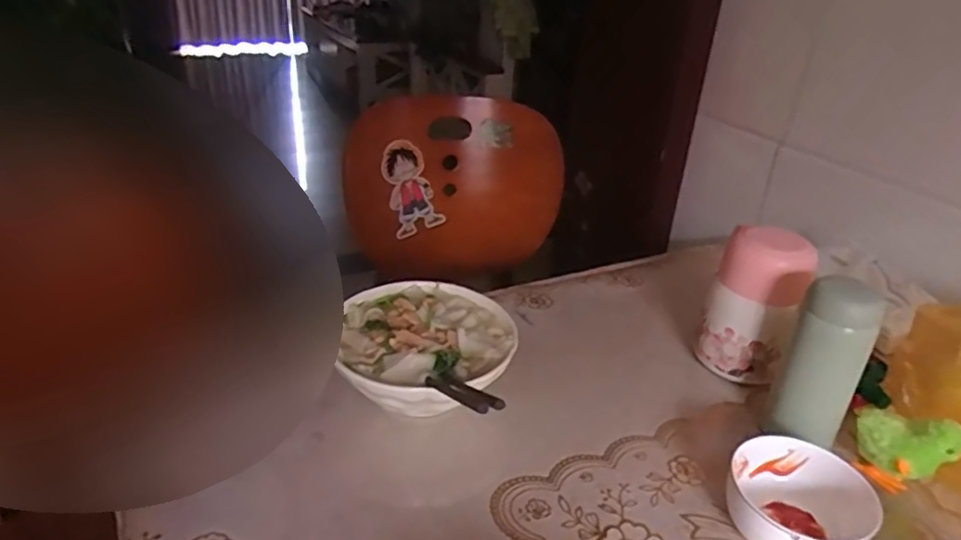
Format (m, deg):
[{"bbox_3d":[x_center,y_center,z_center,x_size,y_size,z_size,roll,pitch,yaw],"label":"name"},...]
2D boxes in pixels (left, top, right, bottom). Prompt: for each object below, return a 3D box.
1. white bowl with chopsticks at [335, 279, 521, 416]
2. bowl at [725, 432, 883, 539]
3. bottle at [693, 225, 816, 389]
[{"bbox_3d":[-0.053,0.088,0.626,0.161,0.072,0.172,3,29,-2],"label":"white bowl with chopsticks"},{"bbox_3d":[0.246,0.187,0.506,0.103,0.053,0.112,23,32,29],"label":"bowl"},{"bbox_3d":[0.278,0.044,0.666,0.086,0.165,0.064,20,31,25],"label":"bottle"}]

